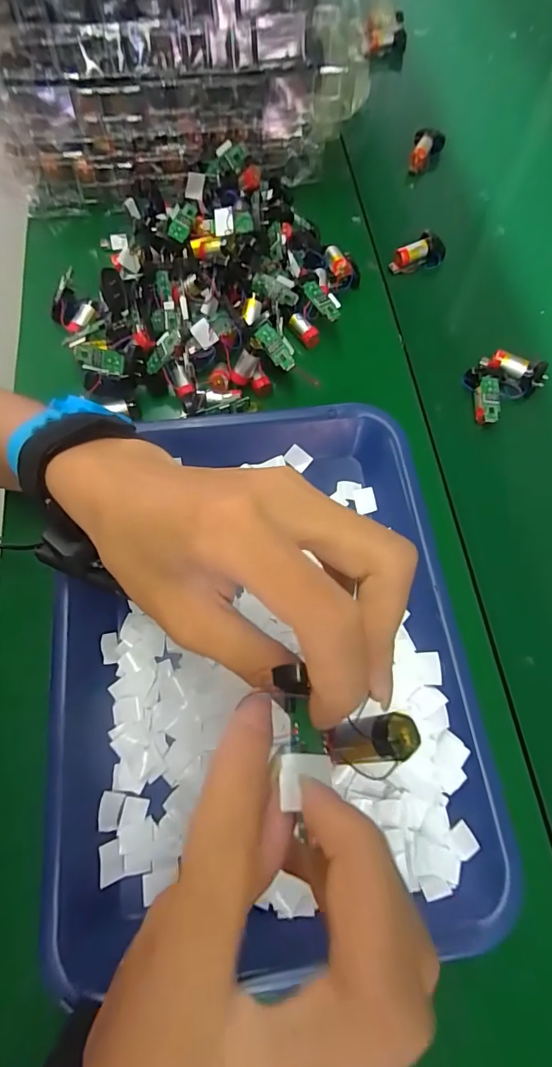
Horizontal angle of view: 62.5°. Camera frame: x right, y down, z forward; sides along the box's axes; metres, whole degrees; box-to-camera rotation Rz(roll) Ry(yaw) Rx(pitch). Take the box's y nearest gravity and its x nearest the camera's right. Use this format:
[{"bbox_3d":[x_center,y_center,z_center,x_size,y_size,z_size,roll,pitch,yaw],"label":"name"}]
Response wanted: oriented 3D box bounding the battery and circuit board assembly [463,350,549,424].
[{"bbox_3d":[0.191,-0.129,0.389,0.071,0.015,0.048,-35,73,-11],"label":"battery and circuit board assembly"}]

